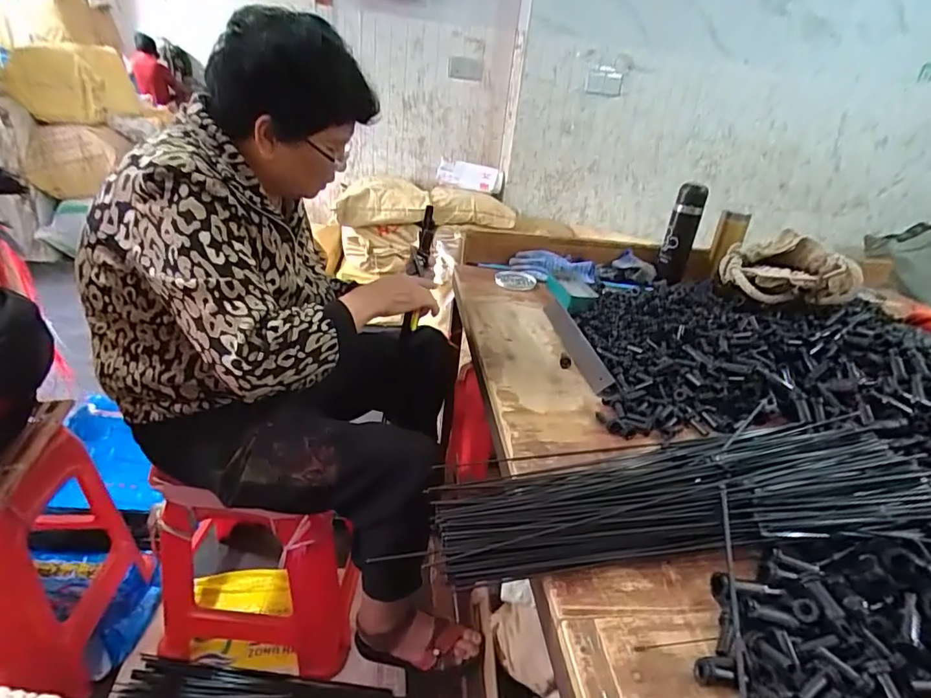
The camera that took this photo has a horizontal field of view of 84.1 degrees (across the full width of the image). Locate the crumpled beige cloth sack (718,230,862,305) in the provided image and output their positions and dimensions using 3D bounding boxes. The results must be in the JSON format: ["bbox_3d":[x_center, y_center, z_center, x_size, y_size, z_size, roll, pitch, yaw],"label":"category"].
[{"bbox_3d":[0.662,-0.156,1.065,0.237,0.128,0.099,15,28,15],"label":"crumpled beige cloth sack"}]

